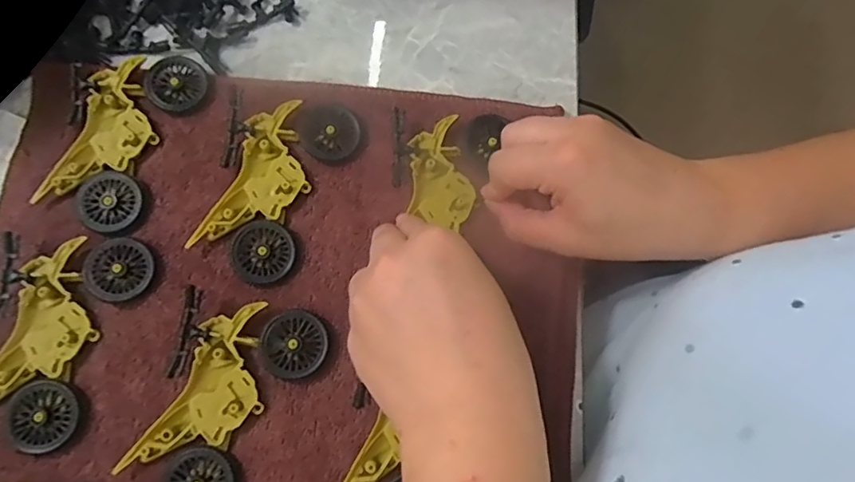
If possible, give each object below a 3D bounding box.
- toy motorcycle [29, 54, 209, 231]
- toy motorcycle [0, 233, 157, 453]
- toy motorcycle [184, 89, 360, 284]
[{"bbox_3d":[-0.191,-0.067,0.337,0.069,0.020,0.116,19,74,5],"label":"toy motorcycle"},{"bbox_3d":[-0.207,0.050,0.302,0.074,0.021,0.113,16,74,4],"label":"toy motorcycle"},{"bbox_3d":[-0.090,-0.035,0.324,0.074,0.014,0.114,12,74,3],"label":"toy motorcycle"}]

